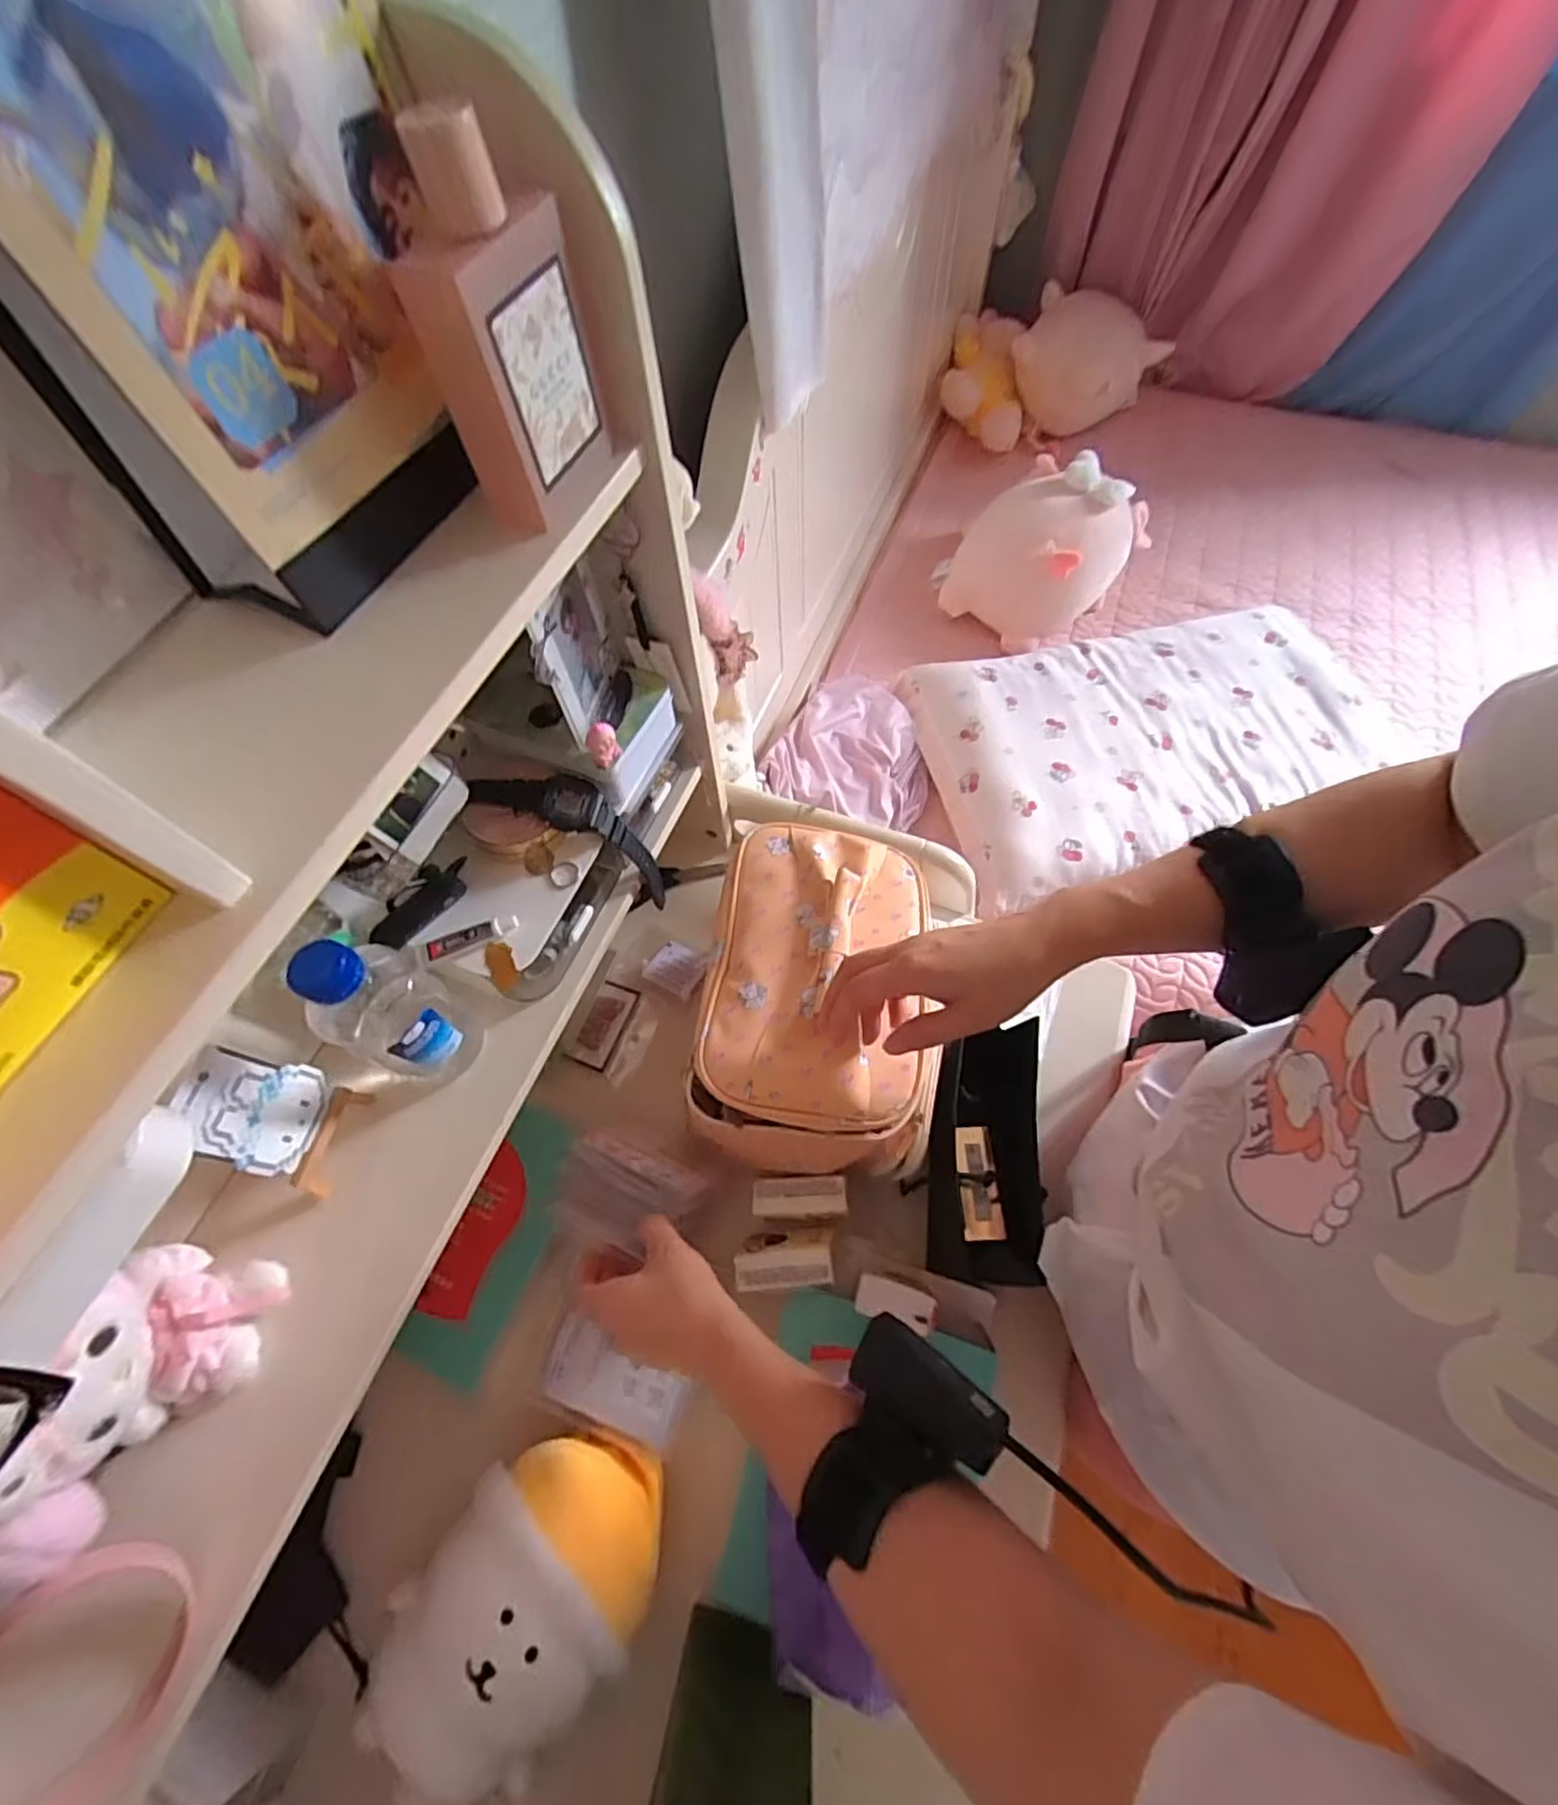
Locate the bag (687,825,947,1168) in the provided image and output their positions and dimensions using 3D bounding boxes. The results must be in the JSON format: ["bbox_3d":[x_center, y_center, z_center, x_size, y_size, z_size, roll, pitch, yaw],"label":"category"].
[{"bbox_3d":[0.030,0.068,0.518,0.159,0.134,0.237,3,63,3],"label":"bag"}]

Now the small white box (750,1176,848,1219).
[{"bbox_3d":[0.016,0.230,0.533,0.071,0.032,0.029,-2,62,1],"label":"small white box"}]

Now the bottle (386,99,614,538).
[{"bbox_3d":[-0.111,-0.237,0.286,0.030,0.124,0.071,28,67,15],"label":"bottle"}]

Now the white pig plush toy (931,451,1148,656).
[{"bbox_3d":[0.436,-0.607,1.155,0.279,0.174,0.268,32,68,16],"label":"white pig plush toy"}]

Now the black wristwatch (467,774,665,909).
[{"bbox_3d":[-0.137,-0.050,0.507,0.062,0.173,0.040,-16,52,43],"label":"black wristwatch"}]

